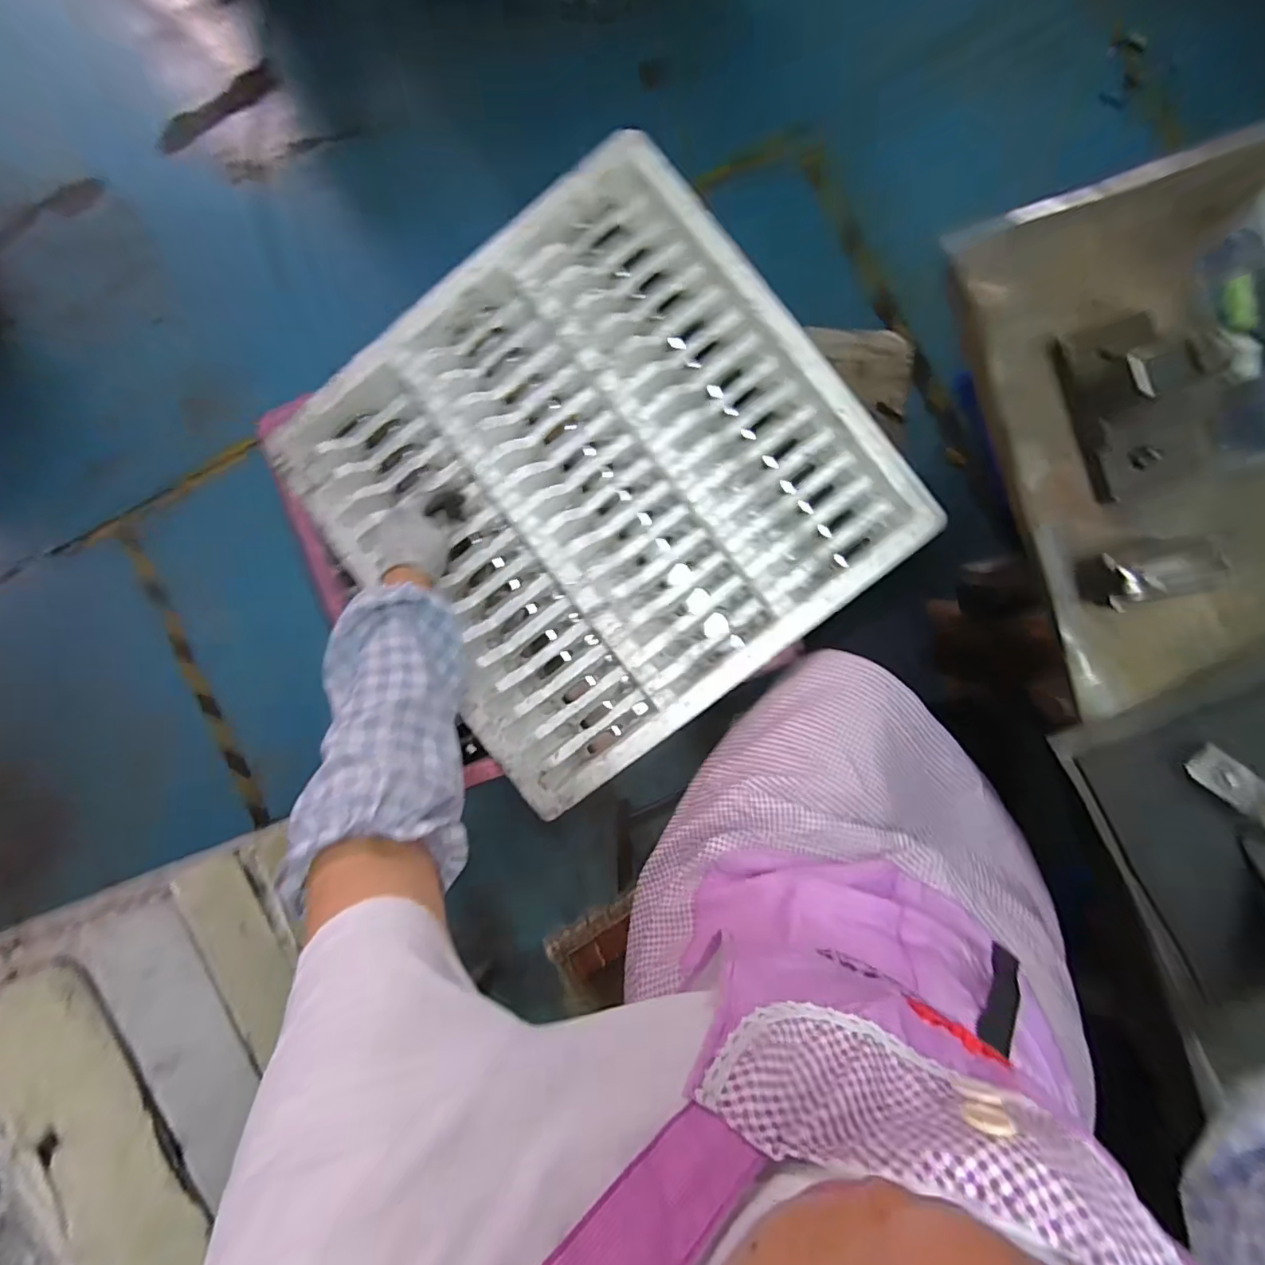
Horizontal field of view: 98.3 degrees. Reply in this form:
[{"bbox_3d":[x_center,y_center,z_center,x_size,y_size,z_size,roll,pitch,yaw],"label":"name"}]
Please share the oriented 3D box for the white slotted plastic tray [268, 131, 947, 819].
[{"bbox_3d":[-0.042,-0.166,0.631,0.545,0.059,0.551,-38,87,5],"label":"white slotted plastic tray"}]

